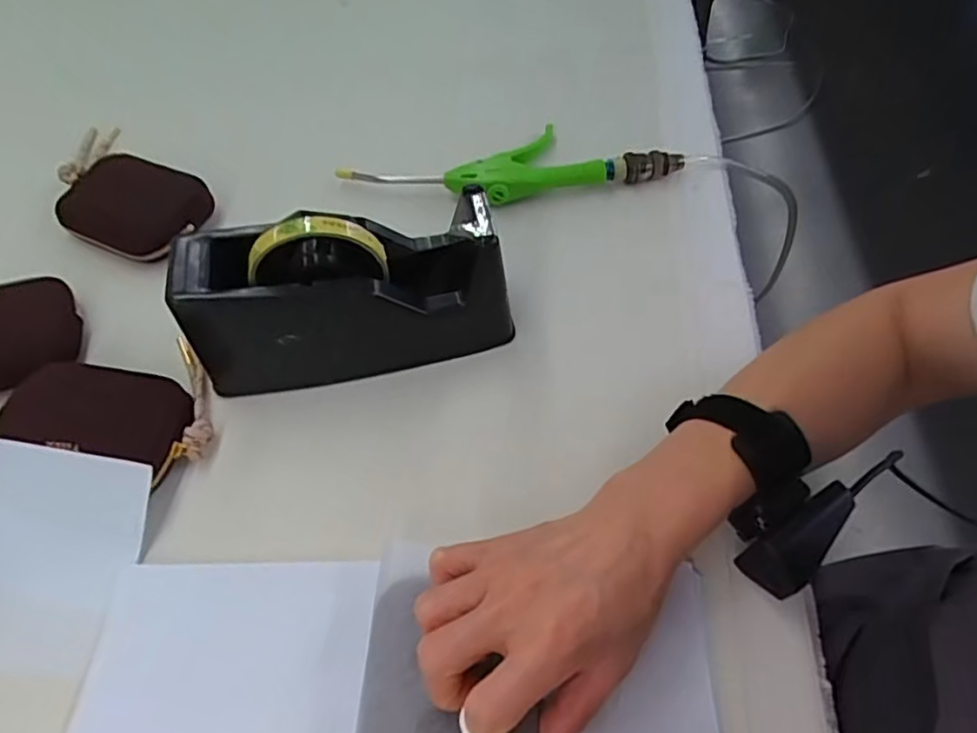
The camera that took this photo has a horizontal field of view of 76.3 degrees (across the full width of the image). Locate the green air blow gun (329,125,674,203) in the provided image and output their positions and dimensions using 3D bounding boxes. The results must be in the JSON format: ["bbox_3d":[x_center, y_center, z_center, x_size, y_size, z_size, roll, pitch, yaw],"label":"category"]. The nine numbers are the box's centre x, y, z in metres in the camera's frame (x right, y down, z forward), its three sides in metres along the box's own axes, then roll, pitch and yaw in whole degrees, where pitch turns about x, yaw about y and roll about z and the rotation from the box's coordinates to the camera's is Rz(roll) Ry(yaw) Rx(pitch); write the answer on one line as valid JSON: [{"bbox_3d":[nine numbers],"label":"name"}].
[{"bbox_3d":[0.018,-0.167,0.517,0.273,0.028,0.074,-11,57,-5],"label":"green air blow gun"}]

